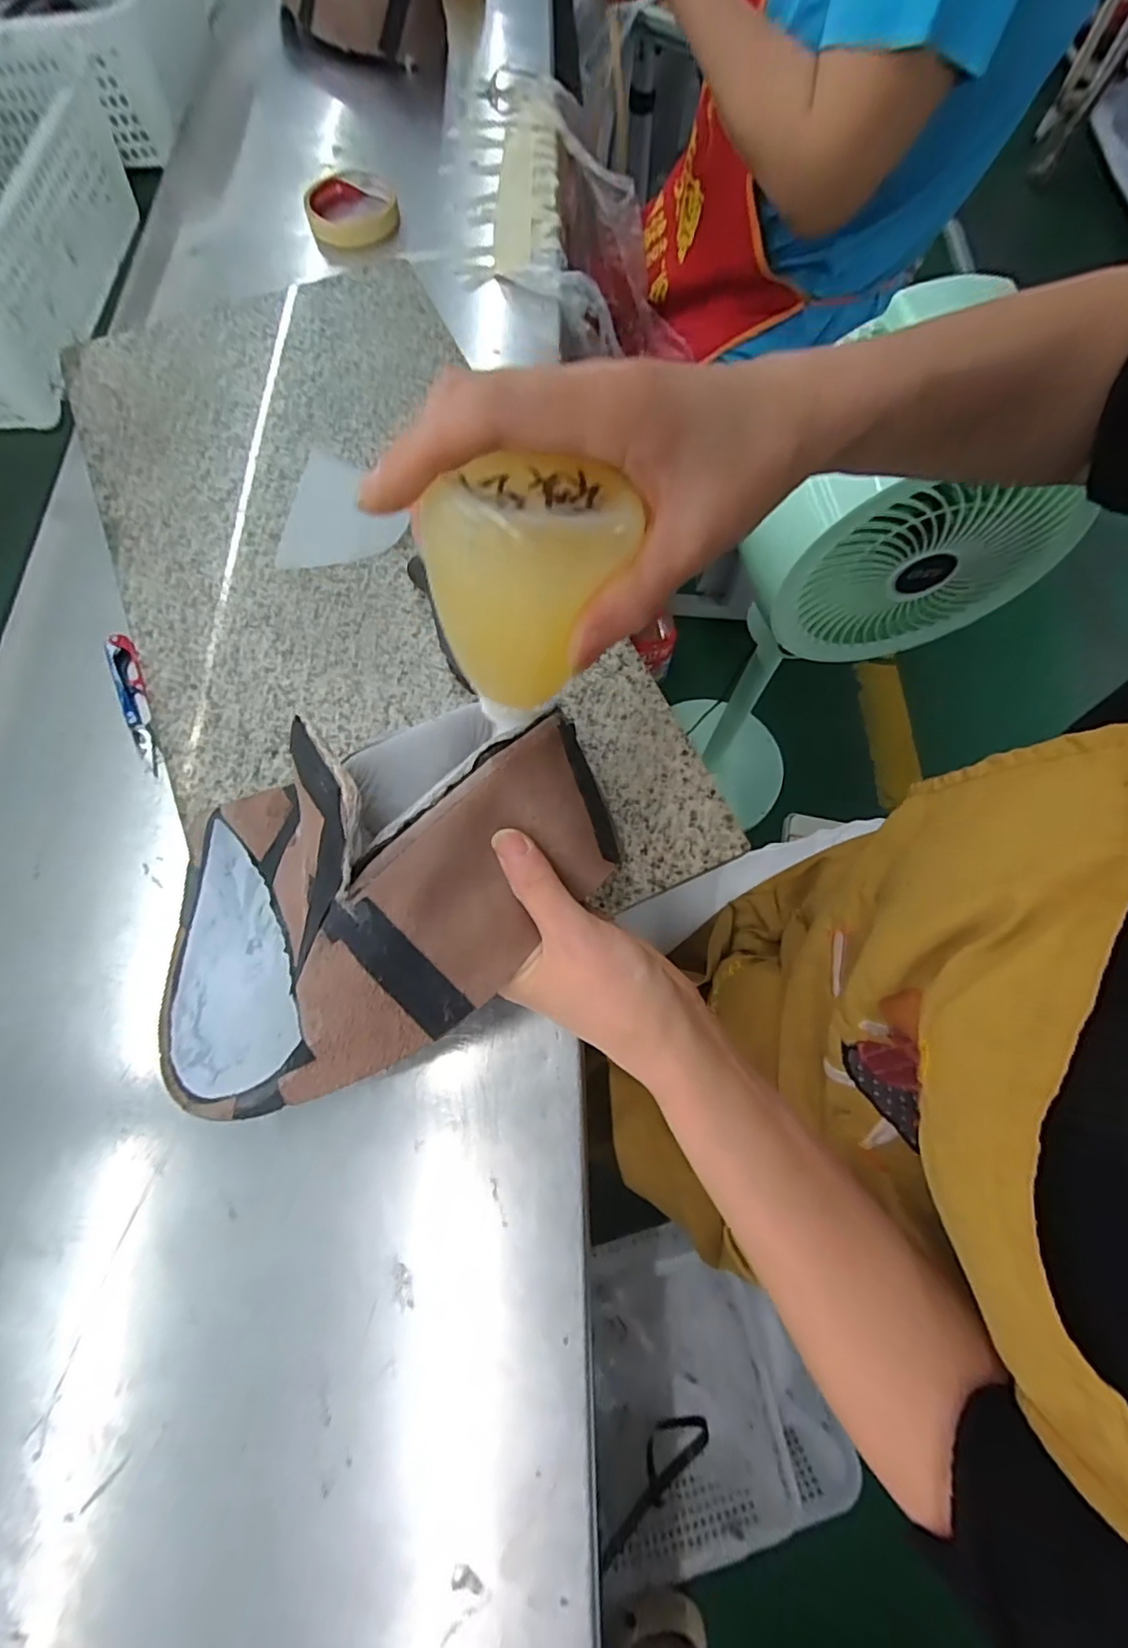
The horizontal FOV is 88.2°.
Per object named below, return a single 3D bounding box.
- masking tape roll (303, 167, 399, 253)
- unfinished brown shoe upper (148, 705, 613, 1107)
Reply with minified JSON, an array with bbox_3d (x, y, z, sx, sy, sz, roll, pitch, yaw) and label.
[{"bbox_3d":[-0.205,-0.596,0.565,0.082,0.030,0.092,-12,71,-3],"label":"masking tape roll"},{"bbox_3d":[-0.093,0.028,0.263,0.232,0.102,0.148,-23,75,-8],"label":"unfinished brown shoe upper"}]

